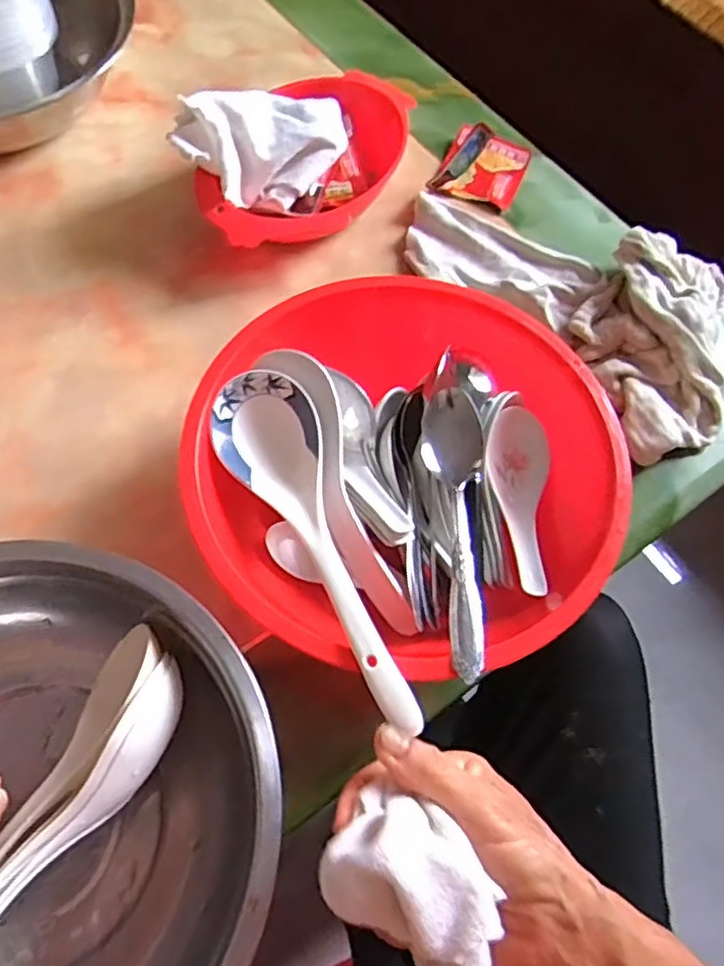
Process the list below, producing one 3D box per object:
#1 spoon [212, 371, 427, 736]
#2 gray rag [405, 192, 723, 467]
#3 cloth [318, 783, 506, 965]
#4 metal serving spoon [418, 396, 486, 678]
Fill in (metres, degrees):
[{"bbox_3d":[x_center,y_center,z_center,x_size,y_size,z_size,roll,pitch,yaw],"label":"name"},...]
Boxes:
[{"bbox_3d":[-0.024,0.027,0.354,0.056,0.028,0.211,-22,63,-14],"label":"spoon"},{"bbox_3d":[0.170,-0.158,0.510,0.292,0.046,0.187,40,68,15],"label":"gray rag"},{"bbox_3d":[0.025,0.163,0.258,0.080,0.029,0.050,38,67,14],"label":"cloth"},{"bbox_3d":[0.053,0.024,0.366,0.036,0.023,0.167,3,64,-2],"label":"metal serving spoon"}]

